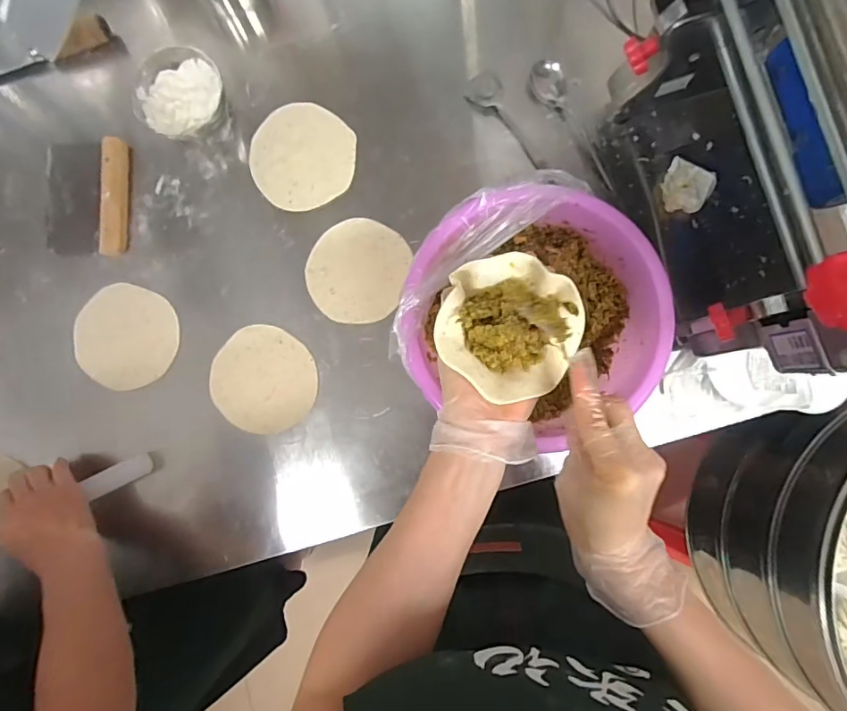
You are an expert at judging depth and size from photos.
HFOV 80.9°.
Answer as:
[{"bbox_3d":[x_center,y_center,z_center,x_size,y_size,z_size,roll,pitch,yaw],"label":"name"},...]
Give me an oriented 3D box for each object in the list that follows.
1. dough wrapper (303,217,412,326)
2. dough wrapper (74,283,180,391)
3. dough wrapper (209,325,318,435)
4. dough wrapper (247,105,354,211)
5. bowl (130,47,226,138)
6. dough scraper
[{"bbox_3d":[-0.085,-0.107,0.633,0.125,0.007,0.129,0,87,4],"label":"dough wrapper"},{"bbox_3d":[-0.377,-0.024,0.630,0.126,0.004,0.126,0,87,1],"label":"dough wrapper"},{"bbox_3d":[-0.197,0.031,0.617,0.126,0.006,0.124,0,90,0],"label":"dough wrapper"},{"bbox_3d":[-0.155,-0.252,0.634,0.126,0.009,0.129,0,95,-2],"label":"dough wrapper"},{"bbox_3d":[-0.299,-0.320,0.621,0.107,0.061,0.094,-32,85,2],"label":"bowl"},{"bbox_3d":[-0.437,-0.205,0.639,0.108,0.016,0.151,-2,86,4],"label":"dough scraper"}]

